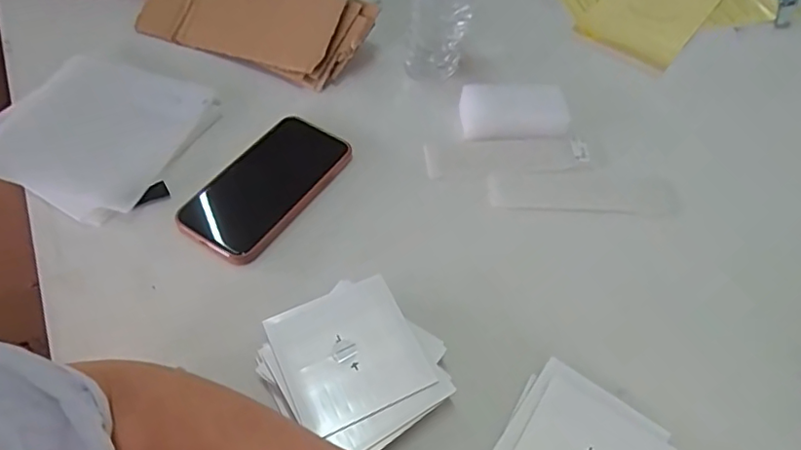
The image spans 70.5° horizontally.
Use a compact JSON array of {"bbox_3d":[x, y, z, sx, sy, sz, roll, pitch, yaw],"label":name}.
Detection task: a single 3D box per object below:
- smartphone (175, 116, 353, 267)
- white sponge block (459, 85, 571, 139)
[{"bbox_3d":[-0.113,-0.036,0.484,0.077,0.010,0.151,29,58,17],"label":"smartphone"},{"bbox_3d":[0.109,-0.105,0.536,0.101,0.030,0.049,3,54,-1],"label":"white sponge block"}]

